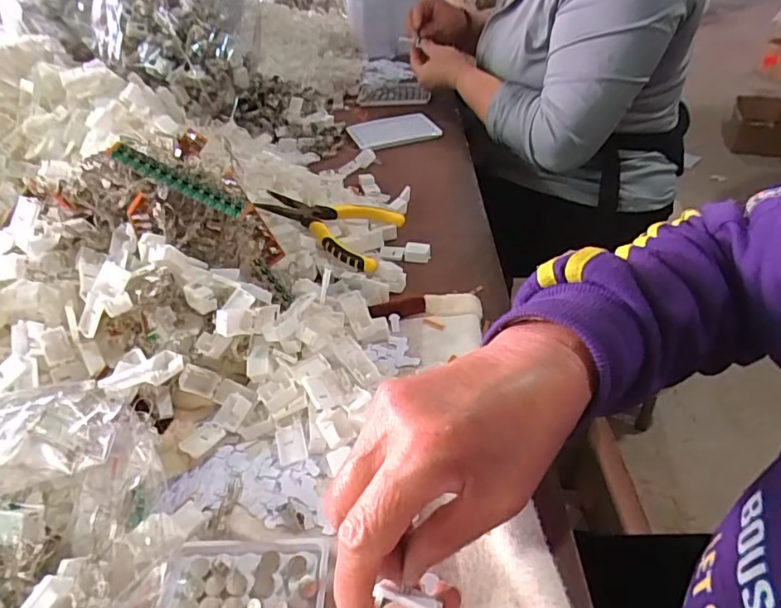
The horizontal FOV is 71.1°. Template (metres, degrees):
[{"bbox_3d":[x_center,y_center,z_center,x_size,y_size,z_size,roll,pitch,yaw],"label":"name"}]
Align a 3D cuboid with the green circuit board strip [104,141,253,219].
[{"bbox_3d":[-0.185,-0.107,0.471,0.133,0.014,0.019,26,43,-2],"label":"green circuit board strip"}]

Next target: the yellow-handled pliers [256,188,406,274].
[{"bbox_3d":[-0.064,-0.091,0.591,0.149,0.036,0.093,17,44,23],"label":"yellow-handled pliers"}]

